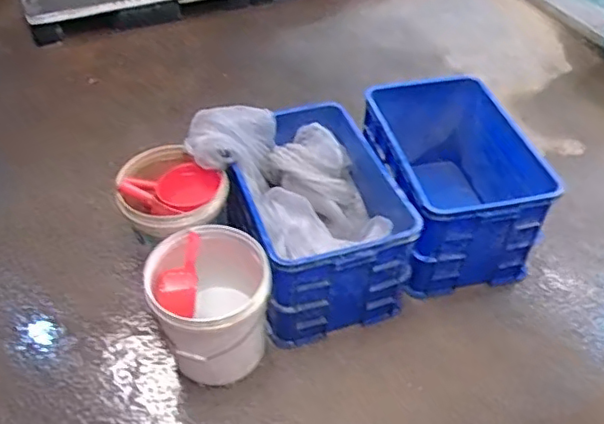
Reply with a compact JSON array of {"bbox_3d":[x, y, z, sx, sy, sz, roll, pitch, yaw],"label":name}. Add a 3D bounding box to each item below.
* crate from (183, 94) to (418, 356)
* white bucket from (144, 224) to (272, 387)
[{"bbox_3d":[-0.003,0.004,1.795,0.492,0.422,0.622,-15,48,-17],"label":"crate"},{"bbox_3d":[-0.239,0.252,1.569,0.274,0.396,0.280,1,45,-1],"label":"white bucket"}]

